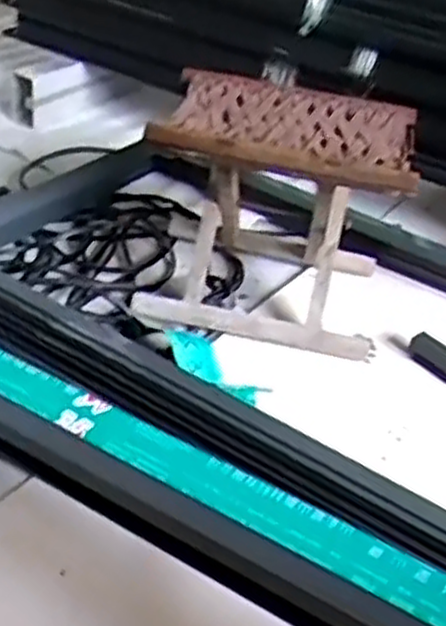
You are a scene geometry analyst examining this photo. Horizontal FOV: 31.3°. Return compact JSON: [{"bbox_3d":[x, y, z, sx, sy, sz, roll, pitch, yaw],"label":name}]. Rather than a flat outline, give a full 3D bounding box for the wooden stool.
[{"bbox_3d":[0.072,-0.143,1.065,0.304,0.263,0.242,12,35,6],"label":"wooden stool"}]

